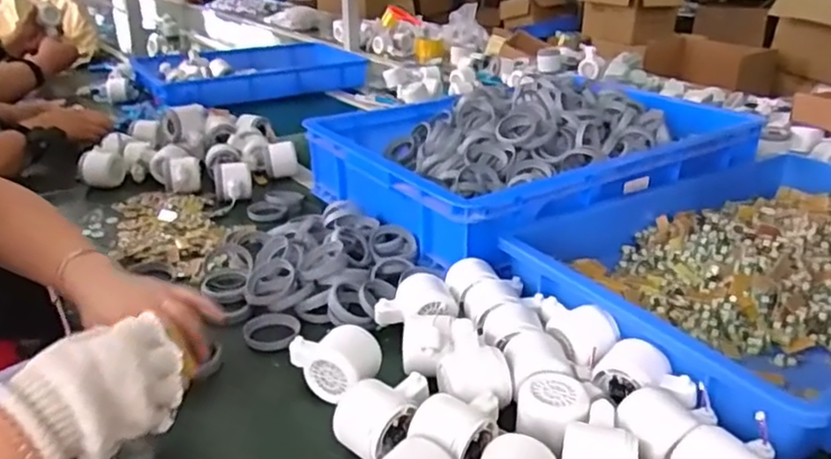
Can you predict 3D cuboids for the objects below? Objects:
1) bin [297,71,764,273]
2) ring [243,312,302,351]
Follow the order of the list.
[{"bbox_3d":[0.178,-0.133,1.019,0.557,0.122,0.392,-16,29,-31],"label":"bin"},{"bbox_3d":[-0.155,0.106,0.714,0.061,0.012,0.060,-3,26,2],"label":"ring"}]

